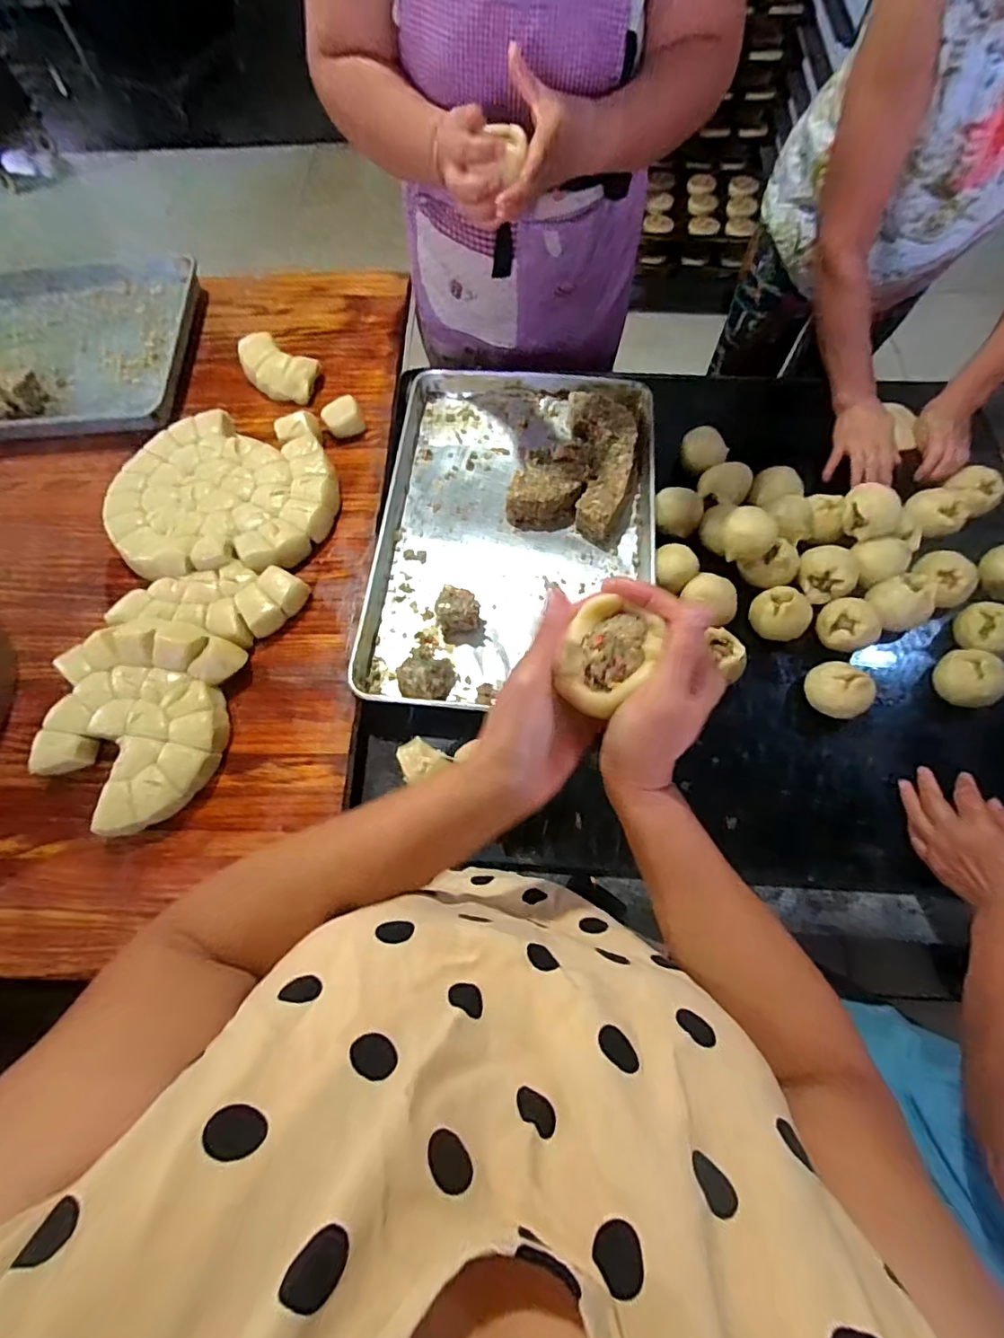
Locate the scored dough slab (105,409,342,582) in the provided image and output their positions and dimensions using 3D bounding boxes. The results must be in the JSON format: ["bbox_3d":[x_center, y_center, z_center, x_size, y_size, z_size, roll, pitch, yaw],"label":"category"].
[{"bbox_3d":[-0.416,-0.266,0.828,0.326,0.048,0.287,0,68,2],"label":"scored dough slab"}]

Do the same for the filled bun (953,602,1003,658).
[{"bbox_3d":[0.649,-0.050,0.739,0.066,0.066,0.078,-23,69,-7],"label":"filled bun"}]

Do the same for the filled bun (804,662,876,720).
[{"bbox_3d":[0.436,0.029,0.717,0.066,0.057,0.076,-30,70,-10],"label":"filled bun"}]

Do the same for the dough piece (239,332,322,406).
[{"bbox_3d":[-0.389,-0.516,0.947,0.162,0.048,0.095,33,72,14],"label":"dough piece"}]

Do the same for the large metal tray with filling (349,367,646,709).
[{"bbox_3d":[0.024,-0.229,0.837,0.397,0.064,0.599,4,68,4],"label":"large metal tray with filling"}]

